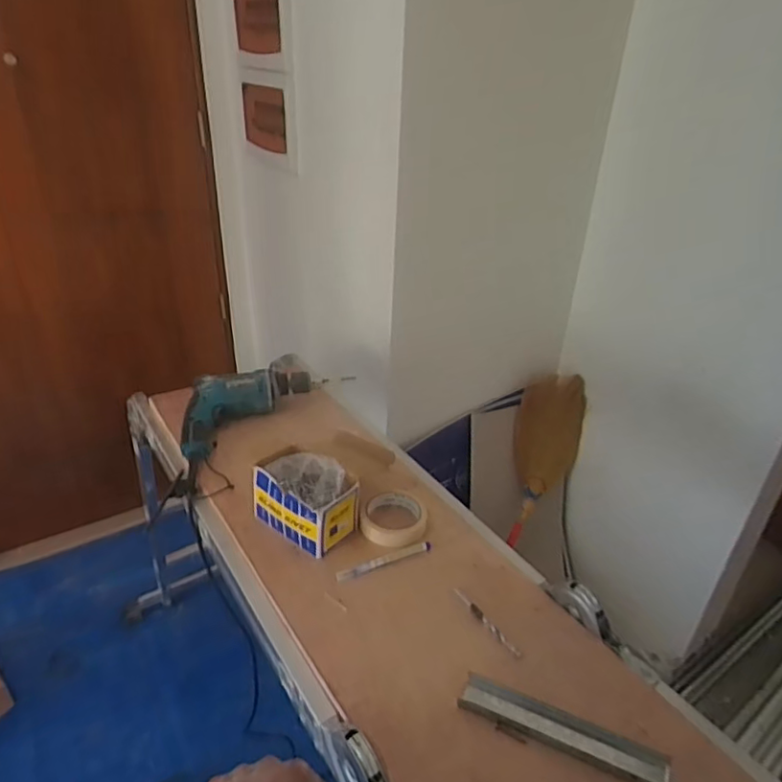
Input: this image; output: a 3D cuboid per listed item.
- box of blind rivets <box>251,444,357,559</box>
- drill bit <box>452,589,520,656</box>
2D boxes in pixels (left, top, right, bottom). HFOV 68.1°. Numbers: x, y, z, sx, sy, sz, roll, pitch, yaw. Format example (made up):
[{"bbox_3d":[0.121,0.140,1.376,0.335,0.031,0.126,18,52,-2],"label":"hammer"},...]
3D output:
[{"bbox_3d":[-0.124,0.150,0.830,0.143,0.097,0.090,21,35,28],"label":"box of blind rivets"},{"bbox_3d":[0.117,0.287,0.719,0.010,0.007,0.117,-18,36,-30],"label":"drill bit"}]

